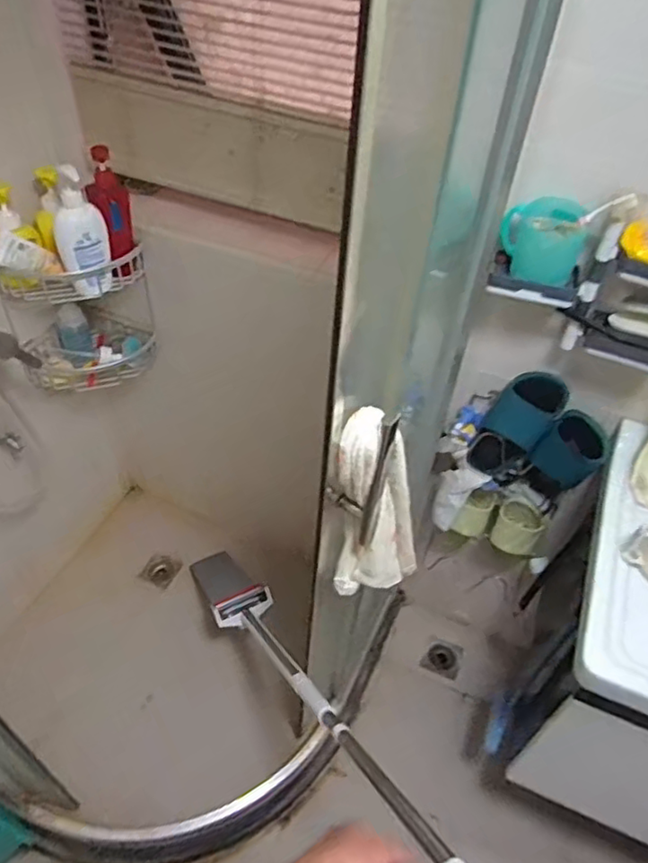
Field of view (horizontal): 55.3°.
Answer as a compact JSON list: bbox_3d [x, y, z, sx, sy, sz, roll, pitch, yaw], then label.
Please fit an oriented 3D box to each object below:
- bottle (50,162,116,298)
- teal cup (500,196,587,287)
[{"bbox_3d":[-0.457,-0.374,1.157,0.083,0.235,0.063,0,47,-4],"label":"bottle"},{"bbox_3d":[0.326,-0.280,0.914,0.089,0.099,0.092,2,47,-2],"label":"teal cup"}]

